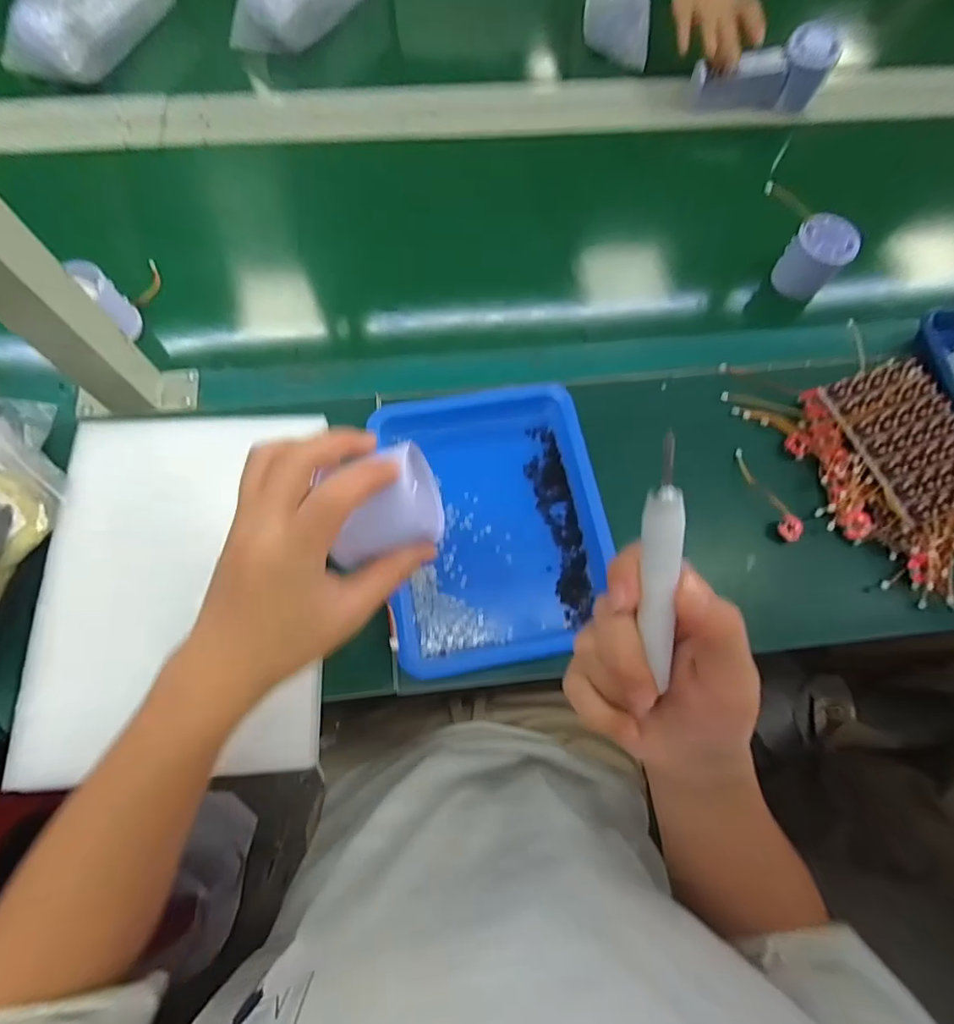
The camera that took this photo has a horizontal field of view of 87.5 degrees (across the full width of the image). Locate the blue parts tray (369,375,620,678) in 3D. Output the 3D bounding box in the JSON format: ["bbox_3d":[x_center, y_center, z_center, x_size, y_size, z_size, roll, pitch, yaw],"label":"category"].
[{"bbox_3d":[0.015,0.002,0.399,0.172,0.029,0.224,-9,71,-5],"label":"blue parts tray"}]

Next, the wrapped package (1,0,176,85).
[{"bbox_3d":[-0.443,-0.583,0.577,0.085,0.058,0.223,21,71,6],"label":"wrapped package"}]

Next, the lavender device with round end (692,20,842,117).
[{"bbox_3d":[0.327,-0.509,0.577,0.151,0.063,0.045,-3,70,-2],"label":"lavender device with round end"}]

